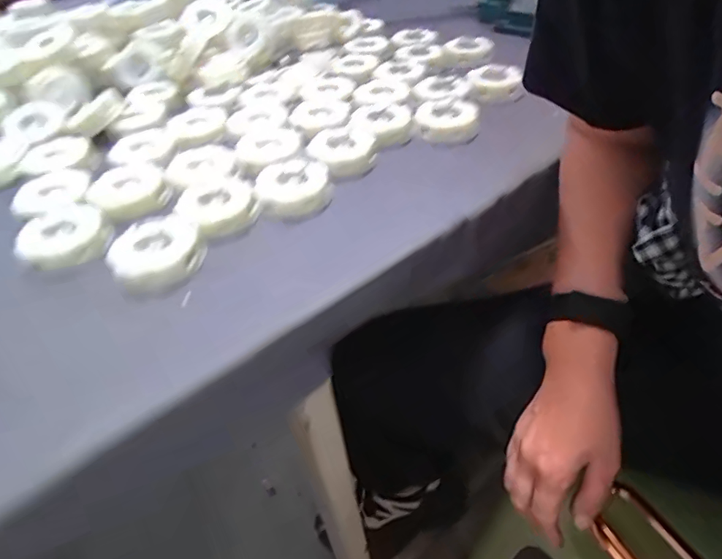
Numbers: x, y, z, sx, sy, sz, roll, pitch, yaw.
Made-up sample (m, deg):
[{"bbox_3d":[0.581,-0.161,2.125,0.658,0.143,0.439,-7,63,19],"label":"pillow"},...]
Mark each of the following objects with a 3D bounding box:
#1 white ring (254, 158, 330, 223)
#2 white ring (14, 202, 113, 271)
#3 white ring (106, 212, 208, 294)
[{"bbox_3d":[-0.059,-0.080,0.422,0.059,0.028,0.061,3,42,-3],"label":"white ring"},{"bbox_3d":[-0.227,-0.034,0.378,0.061,0.017,0.059,3,42,-3],"label":"white ring"},{"bbox_3d":[-0.150,-0.020,0.364,0.063,0.019,0.063,3,42,-3],"label":"white ring"}]

